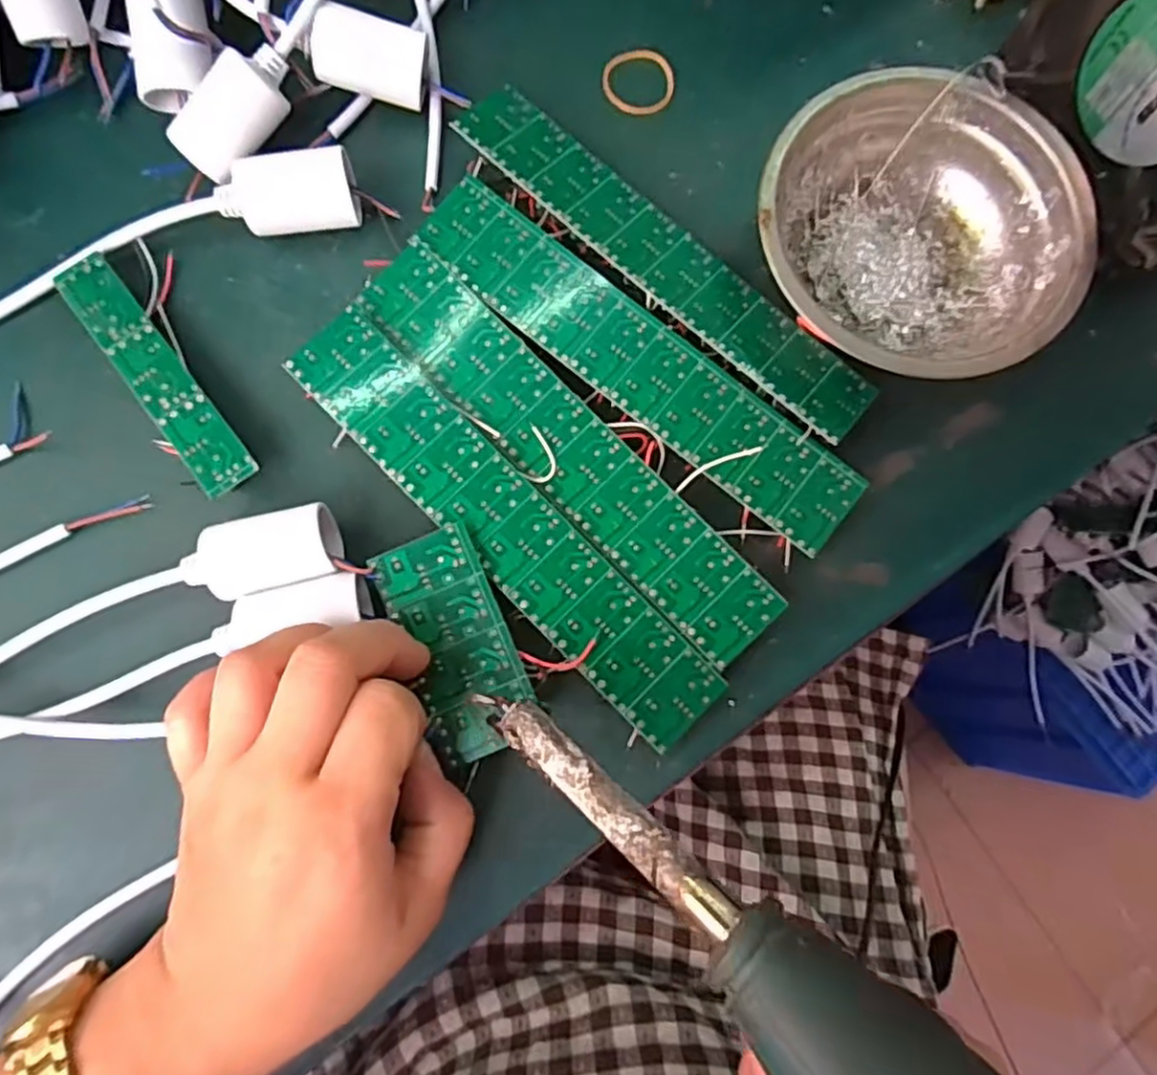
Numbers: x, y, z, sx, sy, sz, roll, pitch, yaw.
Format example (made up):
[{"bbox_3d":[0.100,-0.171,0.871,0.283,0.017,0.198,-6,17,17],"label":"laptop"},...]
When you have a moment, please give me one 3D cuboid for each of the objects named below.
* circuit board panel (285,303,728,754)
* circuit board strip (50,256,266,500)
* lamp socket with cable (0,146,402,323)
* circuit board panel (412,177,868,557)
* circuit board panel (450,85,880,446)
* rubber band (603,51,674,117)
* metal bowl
[{"bbox_3d":[-0.028,-0.005,0.261,0.037,0.005,0.200,-44,86,-9],"label":"circuit board panel"},{"bbox_3d":[-0.162,-0.062,0.269,0.021,0.015,0.109,-37,85,-8],"label":"circuit board strip"},{"bbox_3d":[-0.184,-0.110,0.268,0.214,0.024,0.033,-22,83,-7],"label":"lamp socket with cable"},{"bbox_3d":[0.023,-0.069,0.283,0.199,0.016,0.040,38,81,3],"label":"circuit board panel"},{"bbox_3d":[0.035,-0.114,0.290,0.202,0.021,0.034,41,81,3],"label":"circuit board panel"},{"bbox_3d":[0.028,-0.208,0.316,0.032,0.005,0.030,1,81,-3],"label":"rubber band"},{"bbox_3d":[0.135,-0.120,0.287,0.124,0.043,0.122,1,81,-3],"label":"metal bowl"}]

